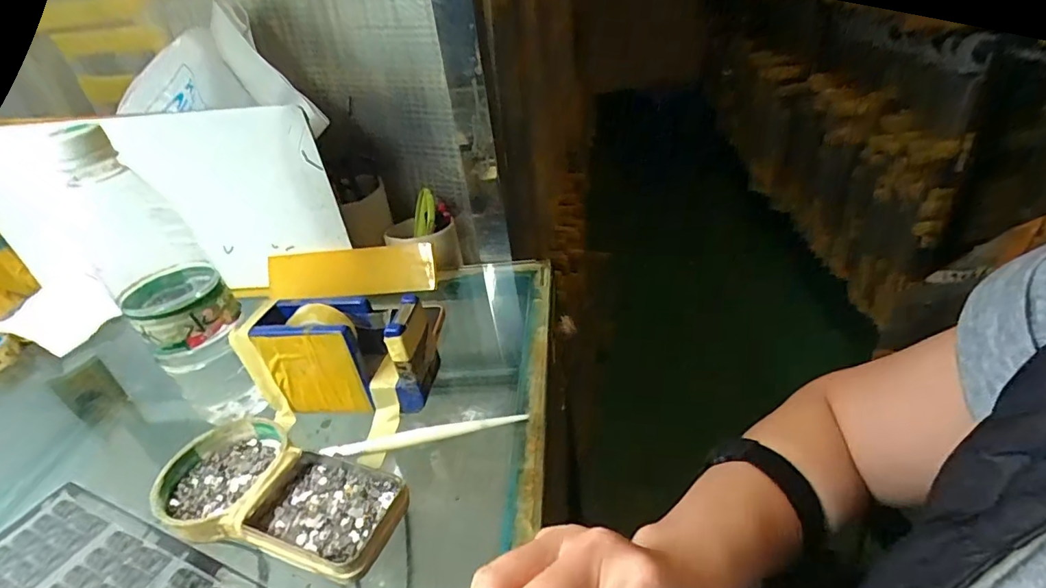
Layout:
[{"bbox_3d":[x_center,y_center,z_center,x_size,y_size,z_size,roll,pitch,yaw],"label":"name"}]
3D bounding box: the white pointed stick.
[{"bbox_3d":[-0.069,0.099,0.354,0.143,0.007,0.008,-10,34,-1],"label":"white pointed stick"}]

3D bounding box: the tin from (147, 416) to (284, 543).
[{"bbox_3d":[-0.198,0.121,0.335,0.086,0.017,0.080,-7,34,4],"label":"tin"}]

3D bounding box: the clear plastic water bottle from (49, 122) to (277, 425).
[{"bbox_3d":[-0.246,-0.004,0.351,0.071,0.213,0.061,24,46,40],"label":"clear plastic water bottle"}]

